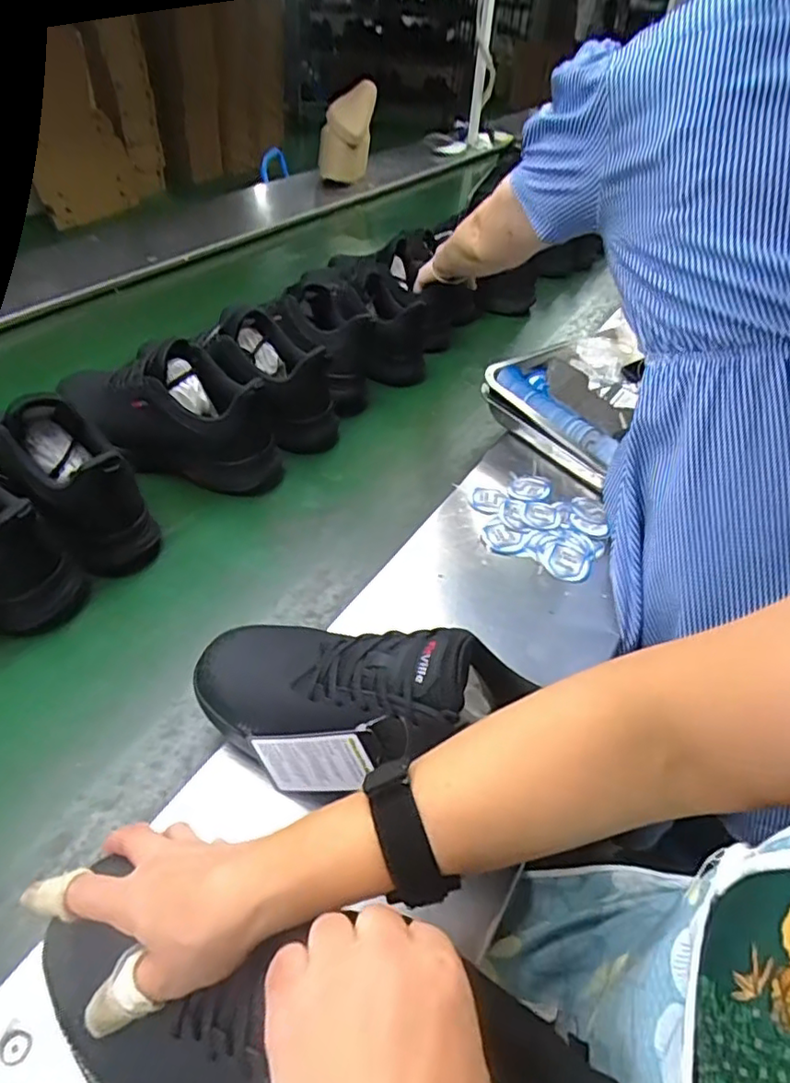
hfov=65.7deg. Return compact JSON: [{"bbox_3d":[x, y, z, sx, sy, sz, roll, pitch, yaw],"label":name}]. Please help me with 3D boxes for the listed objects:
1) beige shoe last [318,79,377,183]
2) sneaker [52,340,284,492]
[{"bbox_3d":[-0.131,-1.079,1.633,0.144,0.200,0.119,-1,44,-7],"label":"beige shoe last"},{"bbox_3d":[-0.255,-0.156,0.733,0.238,0.134,0.096,14,44,9],"label":"sneaker"}]

